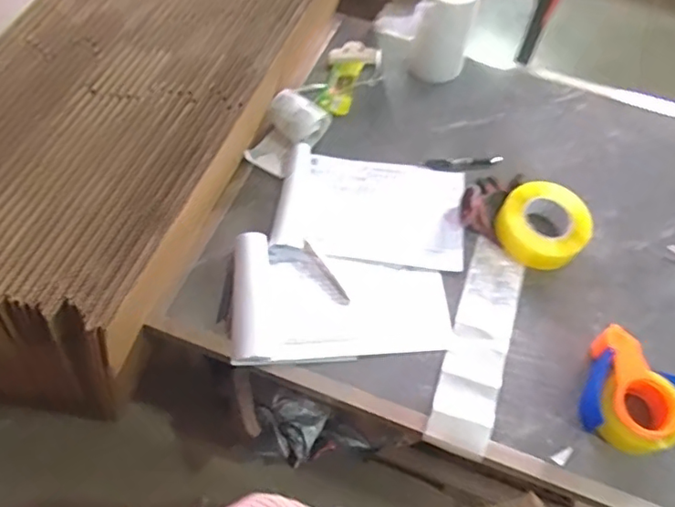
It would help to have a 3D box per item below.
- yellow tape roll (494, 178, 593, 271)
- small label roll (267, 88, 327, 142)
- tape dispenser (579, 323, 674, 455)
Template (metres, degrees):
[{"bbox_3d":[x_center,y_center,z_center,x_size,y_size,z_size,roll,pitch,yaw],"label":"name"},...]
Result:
[{"bbox_3d":[0.323,-0.042,0.917,0.130,0.056,0.133,1,57,-2],"label":"yellow tape roll"},{"bbox_3d":[-0.068,-0.228,0.994,0.076,0.073,0.085,-39,67,-21],"label":"small label roll"},{"bbox_3d":[0.430,0.200,0.774,0.190,0.056,0.144,24,59,13],"label":"tape dispenser"}]

